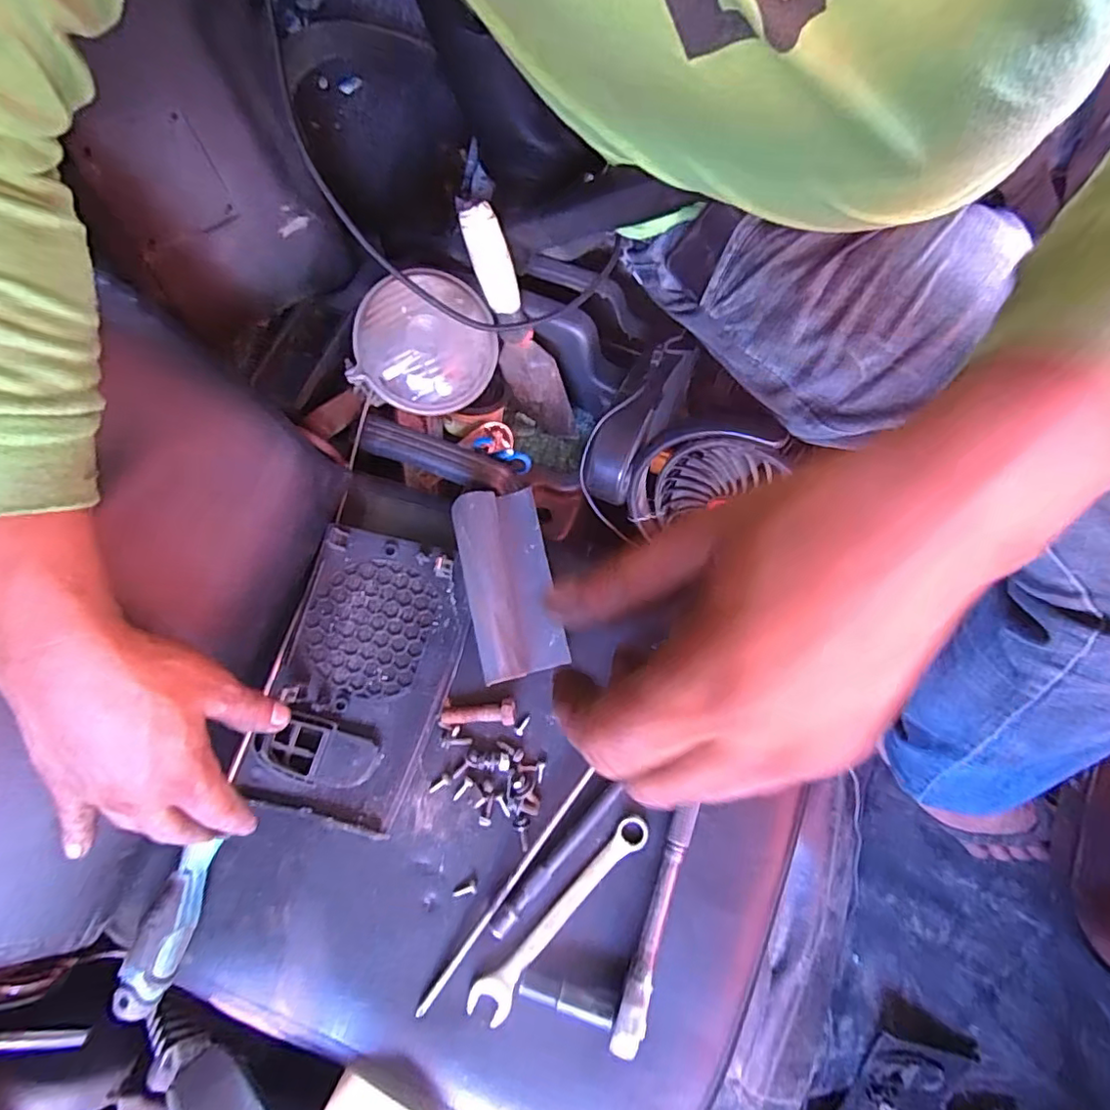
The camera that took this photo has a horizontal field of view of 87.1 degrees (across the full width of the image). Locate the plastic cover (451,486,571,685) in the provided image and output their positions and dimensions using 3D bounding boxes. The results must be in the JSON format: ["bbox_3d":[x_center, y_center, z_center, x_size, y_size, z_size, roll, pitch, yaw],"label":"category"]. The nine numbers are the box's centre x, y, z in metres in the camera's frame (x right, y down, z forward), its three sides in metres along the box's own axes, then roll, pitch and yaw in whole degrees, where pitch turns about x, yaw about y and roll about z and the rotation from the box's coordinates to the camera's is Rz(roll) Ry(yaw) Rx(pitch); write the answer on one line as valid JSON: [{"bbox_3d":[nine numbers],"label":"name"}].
[{"bbox_3d":[-0.036,0.020,0.445,0.065,0.021,0.140,-6,79,-30],"label":"plastic cover"}]

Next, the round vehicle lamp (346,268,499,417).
[{"bbox_3d":[-0.108,-0.179,0.493,0.116,0.041,0.116,-2,100,-8],"label":"round vehicle lamp"}]

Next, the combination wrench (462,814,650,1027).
[{"bbox_3d":[0.005,0.251,0.410,0.026,0.011,0.164,42,79,8],"label":"combination wrench"}]

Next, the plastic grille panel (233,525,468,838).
[{"bbox_3d":[-0.143,0.088,0.437,0.121,0.019,0.204,15,77,3],"label":"plastic grille panel"}]

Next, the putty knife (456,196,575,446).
[{"bbox_3d":[-0.034,-0.192,0.505,0.032,0.203,0.054,-30,40,-8],"label":"putty knife"}]

